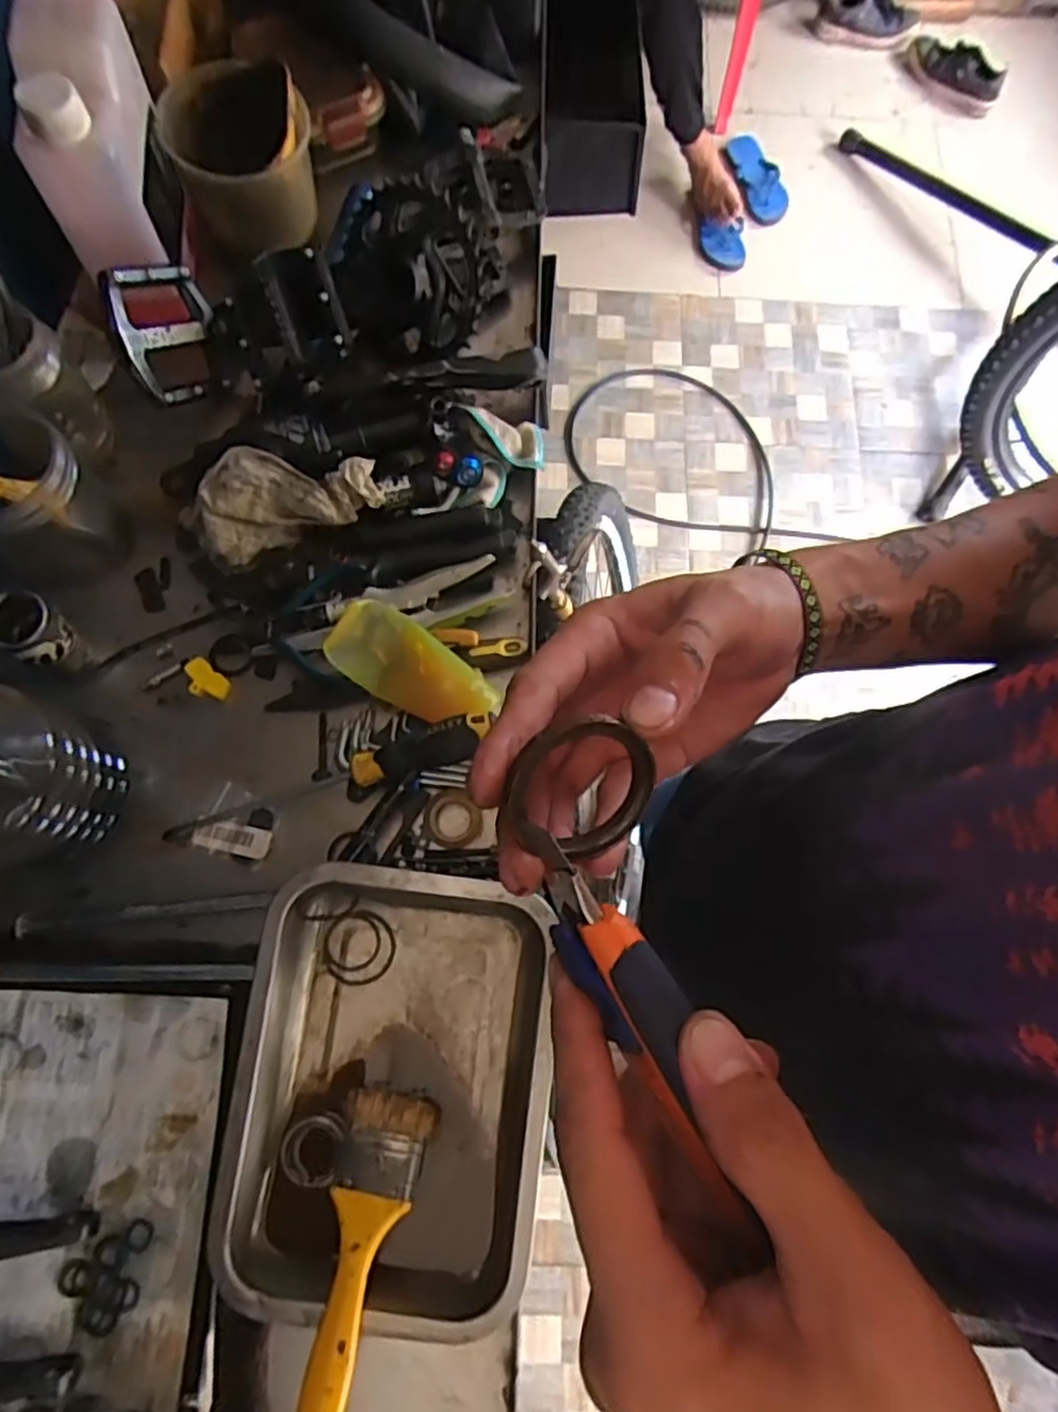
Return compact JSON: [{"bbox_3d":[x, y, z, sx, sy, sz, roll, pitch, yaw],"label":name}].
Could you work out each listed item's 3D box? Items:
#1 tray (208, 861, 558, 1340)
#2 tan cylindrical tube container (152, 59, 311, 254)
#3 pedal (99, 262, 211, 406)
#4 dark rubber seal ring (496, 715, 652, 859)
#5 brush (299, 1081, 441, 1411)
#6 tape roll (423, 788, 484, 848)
[{"bbox_3d":[-0.082,0.238,0.447,0.194,0.057,0.257,5,75,-1],"label":"tray"},{"bbox_3d":[-0.233,-0.444,0.585,0.103,0.089,0.107,1,75,-2],"label":"tan cylindrical tube container"},{"bbox_3d":[-0.281,-0.288,0.553,0.021,0.092,0.089,3,32,27],"label":"pedal"},{"bbox_3d":[0.018,0.026,0.230,0.051,0.005,0.044,10,112,-21],"label":"dark rubber seal ring"},{"bbox_3d":[-0.102,0.329,0.420,0.052,0.018,0.187,12,61,1],"label":"brush"},{"bbox_3d":[-0.055,0.081,0.511,0.040,0.015,0.041,1,75,-2],"label":"tape roll"}]

